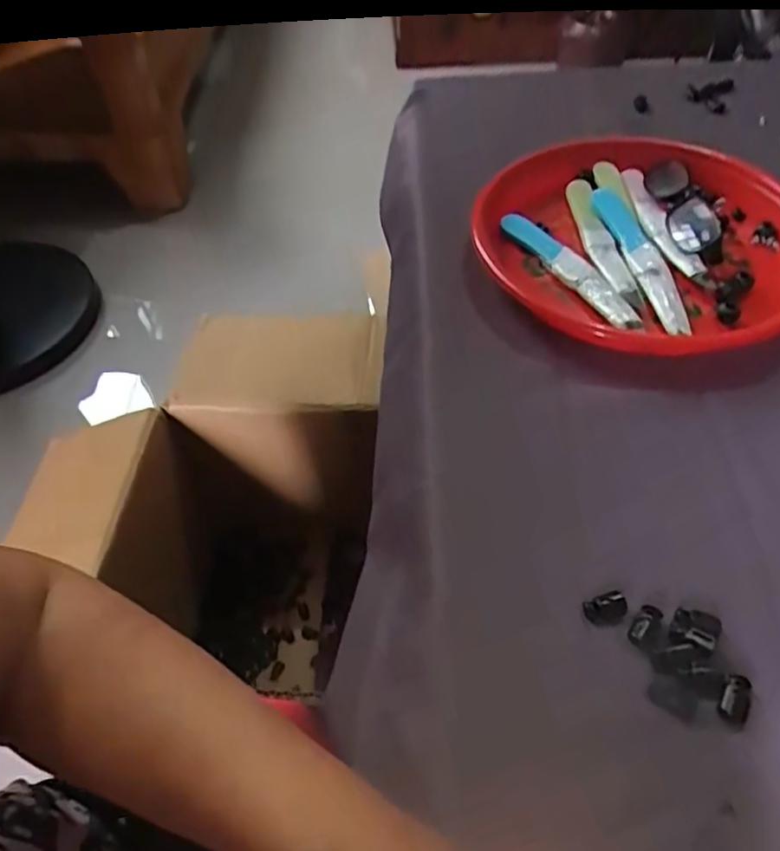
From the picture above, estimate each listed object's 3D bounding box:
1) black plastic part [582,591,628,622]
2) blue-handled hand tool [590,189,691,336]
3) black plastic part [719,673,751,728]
[{"bbox_3d":[0.110,0.093,0.322,0.022,0.004,0.013,-12,52,-6],"label":"black plastic part"},{"bbox_3d":[0.190,-0.132,0.484,0.025,0.016,0.154,-8,51,-3],"label":"blue-handled hand tool"},{"bbox_3d":[0.159,0.126,0.290,0.012,0.004,0.022,21,55,19],"label":"black plastic part"}]

